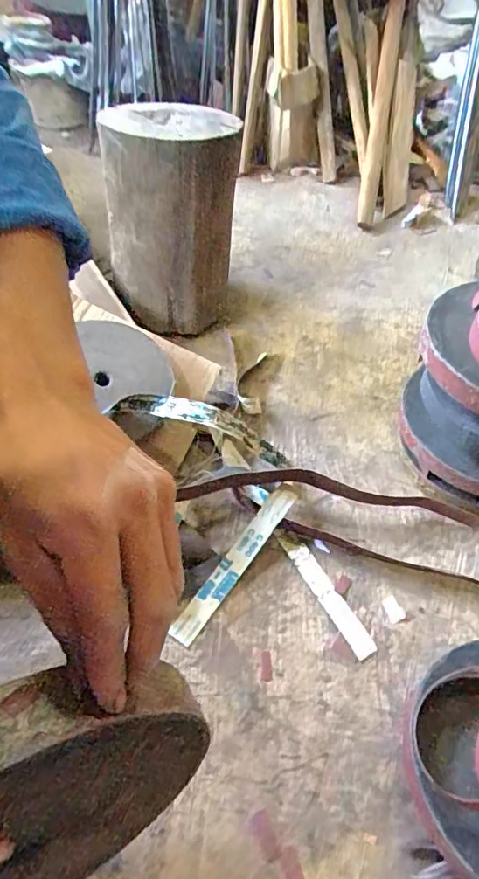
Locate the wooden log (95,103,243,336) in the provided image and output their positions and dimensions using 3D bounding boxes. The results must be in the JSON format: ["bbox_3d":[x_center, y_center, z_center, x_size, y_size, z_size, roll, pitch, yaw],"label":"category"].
[{"bbox_3d":[-0.109,-0.352,0.813,0.201,0.275,0.180,-8,53,-10],"label":"wooden log"}]

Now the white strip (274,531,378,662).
[{"bbox_3d":[0.102,0.181,0.610,0.028,0.004,0.172,-23,57,-20],"label":"white strip"}]

